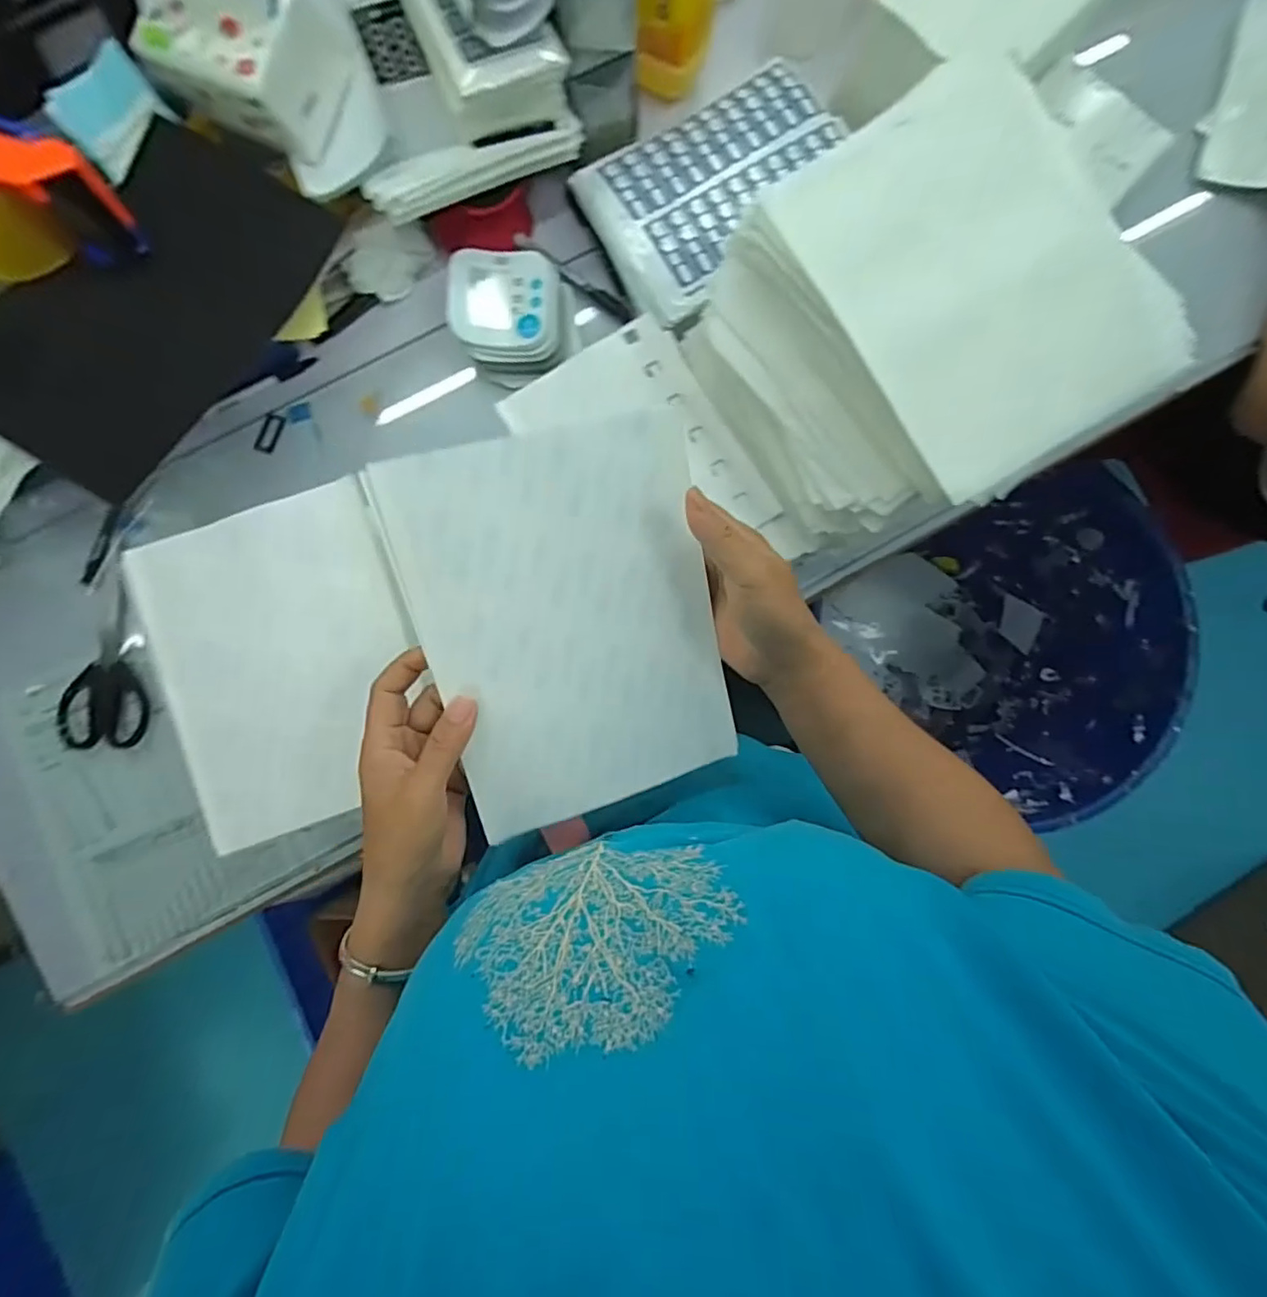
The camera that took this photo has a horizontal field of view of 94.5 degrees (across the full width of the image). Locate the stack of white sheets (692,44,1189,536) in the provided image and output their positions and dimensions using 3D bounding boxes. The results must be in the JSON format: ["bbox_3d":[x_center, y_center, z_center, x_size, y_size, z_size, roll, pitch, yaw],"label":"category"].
[{"bbox_3d":[0.233,-0.260,0.483,0.297,0.129,0.276,-33,88,-2],"label":"stack of white sheets"}]

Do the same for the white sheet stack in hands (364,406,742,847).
[{"bbox_3d":[-0.033,-0.010,0.346,0.168,0.006,0.221,-17,106,-12],"label":"white sheet stack in hands"}]

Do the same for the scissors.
[{"bbox_3d":[-0.490,0.015,0.548,0.073,0.007,0.155,3,87,-1],"label":"scissors"}]

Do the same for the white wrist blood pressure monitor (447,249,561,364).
[{"bbox_3d":[-0.127,-0.342,0.594,0.108,0.041,0.110,-1,87,-1],"label":"white wrist blood pressure monitor"}]

